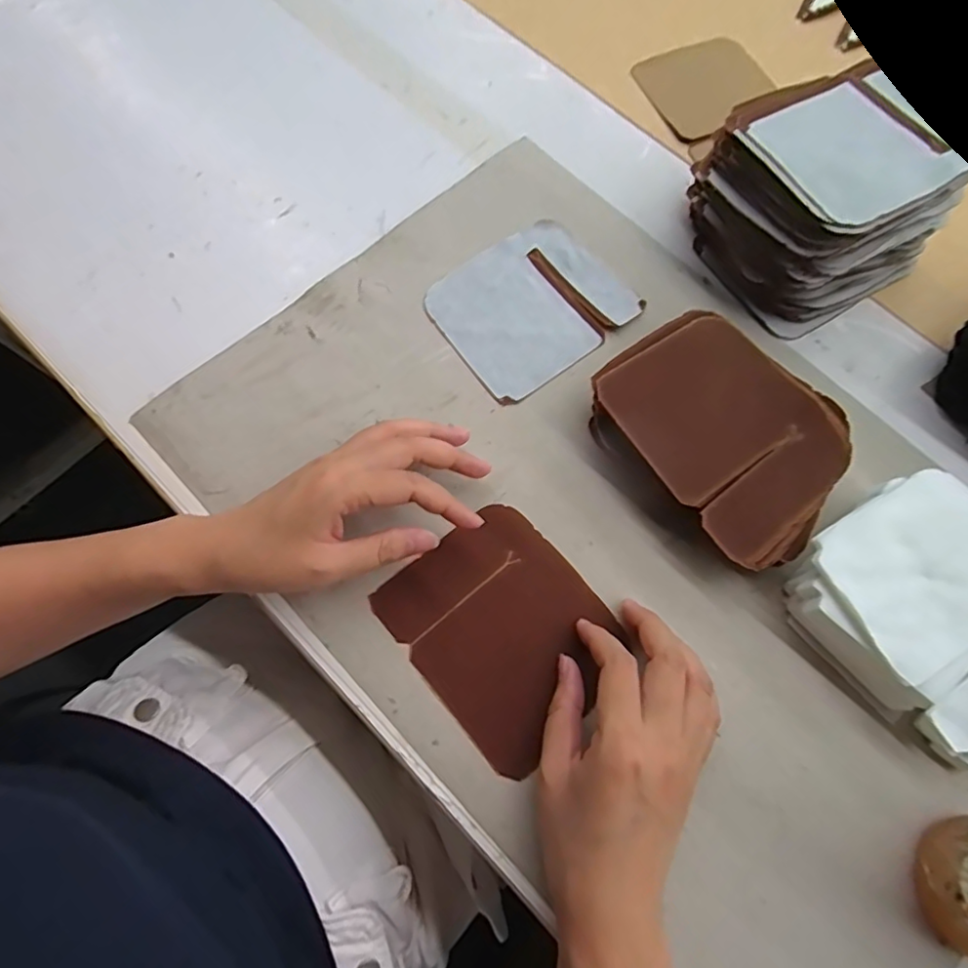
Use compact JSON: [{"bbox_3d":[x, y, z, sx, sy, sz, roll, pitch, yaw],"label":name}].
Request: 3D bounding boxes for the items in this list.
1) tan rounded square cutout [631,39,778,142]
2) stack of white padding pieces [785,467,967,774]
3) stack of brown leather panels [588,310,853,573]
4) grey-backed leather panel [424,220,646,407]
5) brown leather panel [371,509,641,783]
[{"bbox_3d":[0.191,-0.340,0.486,0.109,0.005,0.092,-27,76,-9],"label":"tan rounded square cutout"},{"bbox_3d":[0.263,0.071,0.331,0.123,0.052,0.142,-42,79,-13],"label":"stack of white padding pieces"},{"bbox_3d":[0.149,-0.031,0.361,0.111,0.040,0.152,-38,78,-12],"label":"stack of brown leather panels"},{"bbox_3d":[0.033,-0.129,0.412,0.129,0.004,0.108,-36,77,-12],"label":"grey-backed leather panel"},{"bbox_3d":[0.012,0.085,0.337,0.107,0.005,0.126,-38,78,-12],"label":"brown leather panel"}]

